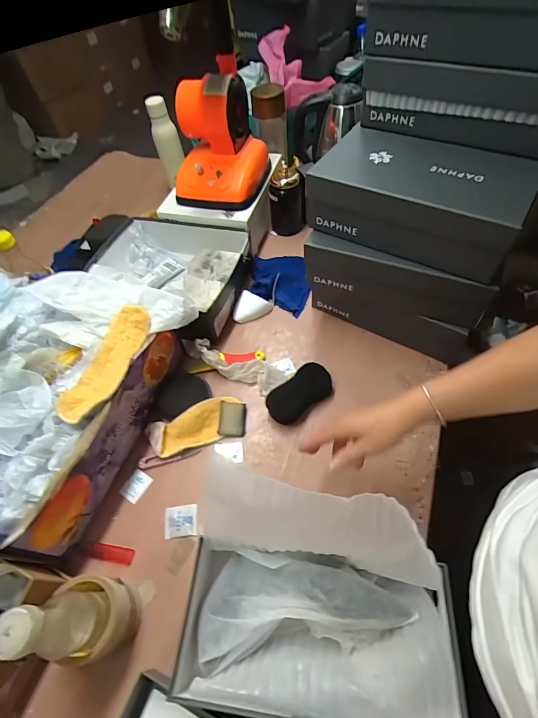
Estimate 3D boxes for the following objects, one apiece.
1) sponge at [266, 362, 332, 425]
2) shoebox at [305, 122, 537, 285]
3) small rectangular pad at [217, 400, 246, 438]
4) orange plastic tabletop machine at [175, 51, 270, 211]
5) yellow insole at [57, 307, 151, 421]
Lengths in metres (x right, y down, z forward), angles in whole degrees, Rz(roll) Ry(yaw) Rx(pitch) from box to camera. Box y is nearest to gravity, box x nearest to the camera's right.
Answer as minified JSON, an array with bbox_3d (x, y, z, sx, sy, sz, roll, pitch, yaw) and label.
[{"bbox_3d":[0.055,0.060,0.640,0.127,0.034,0.060,-33,59,-17],"label":"sponge"},{"bbox_3d":[0.229,-0.250,0.557,0.297,0.096,0.177,30,63,23],"label":"shoebox"},{"bbox_3d":[-0.065,0.105,0.637,0.045,0.016,0.061,1,56,5],"label":"small rectangular pad"},{"bbox_3d":[-0.112,-0.481,0.778,0.178,0.226,0.196,9,57,11],"label":"orange plastic tabletop machine"},{"bbox_3d":[-0.240,0.003,0.542,0.066,0.023,0.197,15,58,15],"label":"yellow insole"}]

